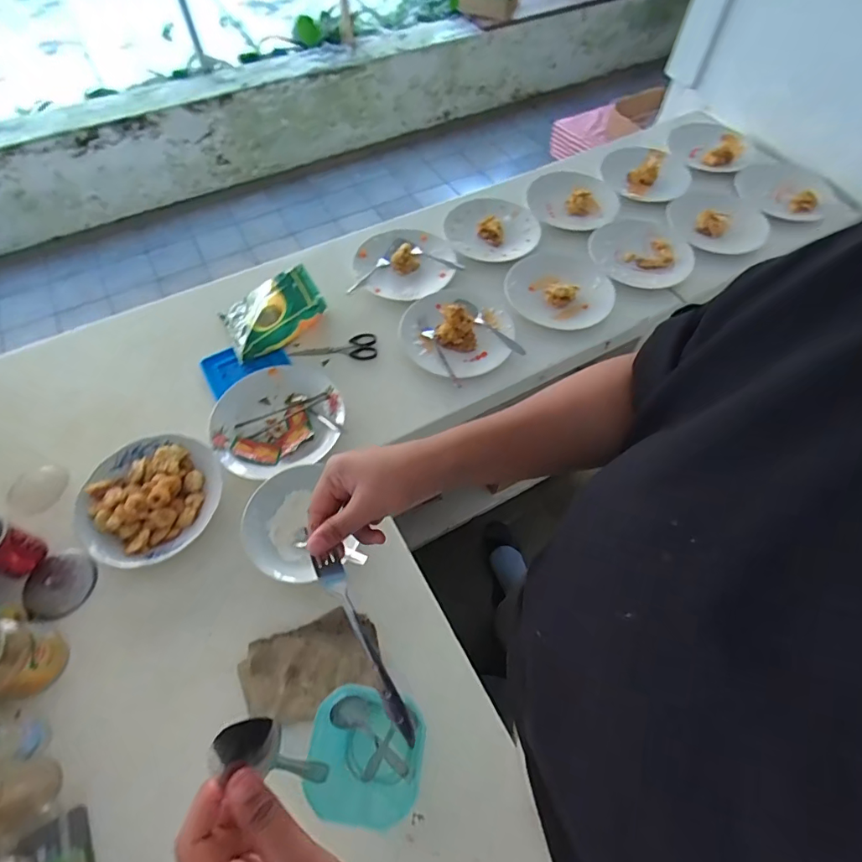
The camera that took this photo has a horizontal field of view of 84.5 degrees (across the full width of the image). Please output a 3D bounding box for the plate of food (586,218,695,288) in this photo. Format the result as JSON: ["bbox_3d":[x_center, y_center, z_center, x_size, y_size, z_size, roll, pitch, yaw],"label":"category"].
[{"bbox_3d":[0.430,-0.374,0.976,0.199,0.026,0.206,-1,59,2],"label":"plate of food"}]

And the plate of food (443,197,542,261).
[{"bbox_3d":[0.133,-0.432,1.018,0.204,0.038,0.184,-10,60,-4],"label":"plate of food"}]

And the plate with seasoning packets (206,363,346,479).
[{"bbox_3d":[-0.245,-0.016,0.759,0.202,0.040,0.190,-1,59,2],"label":"plate with seasoning packets"}]

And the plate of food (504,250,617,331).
[{"bbox_3d":[0.249,-0.281,0.919,0.209,0.034,0.193,-1,59,2],"label":"plate of food"}]

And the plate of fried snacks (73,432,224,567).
[{"bbox_3d":[-0.405,0.095,0.685,0.194,0.041,0.190,-1,59,2],"label":"plate of fried snacks"}]

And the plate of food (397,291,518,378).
[{"bbox_3d":[0.048,-0.191,0.846,0.207,0.057,0.189,-1,59,2],"label":"plate of food"}]

